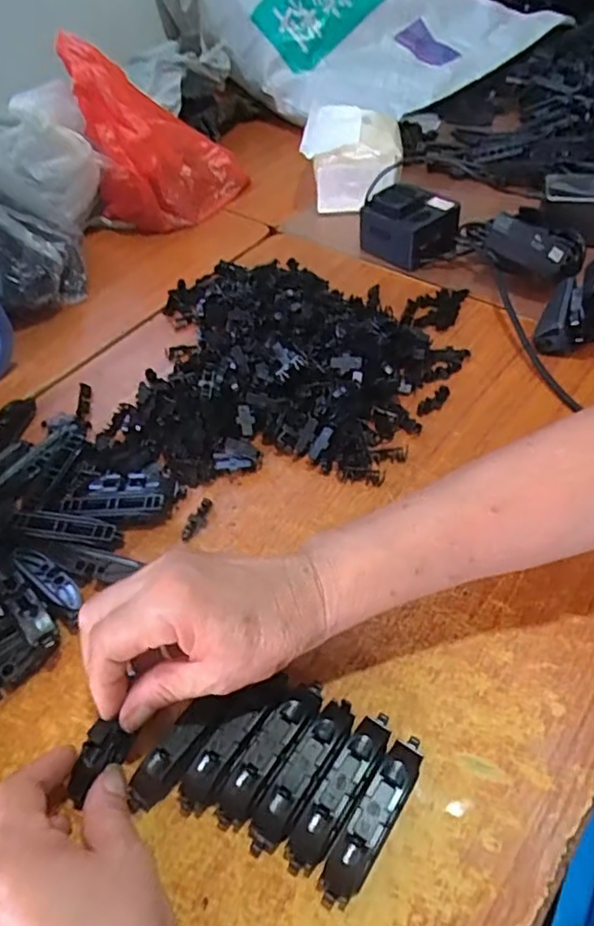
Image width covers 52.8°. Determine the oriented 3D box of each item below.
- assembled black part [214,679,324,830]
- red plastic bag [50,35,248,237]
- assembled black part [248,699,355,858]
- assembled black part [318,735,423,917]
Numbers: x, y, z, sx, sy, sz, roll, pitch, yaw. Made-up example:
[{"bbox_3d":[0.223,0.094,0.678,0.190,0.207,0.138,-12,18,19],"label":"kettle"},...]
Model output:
[{"bbox_3d":[-0.014,0.152,0.317,0.020,0.018,0.083,26,58,25],"label":"assembled black part"},{"bbox_3d":[-0.153,-0.372,0.676,0.168,0.156,0.137,-15,50,-6],"label":"red plastic bag"},{"bbox_3d":[0.004,0.160,0.308,0.019,0.017,0.080,26,58,25],"label":"assembled black part"},{"bbox_3d":[0.038,0.173,0.293,0.019,0.018,0.082,26,57,25],"label":"assembled black part"}]

